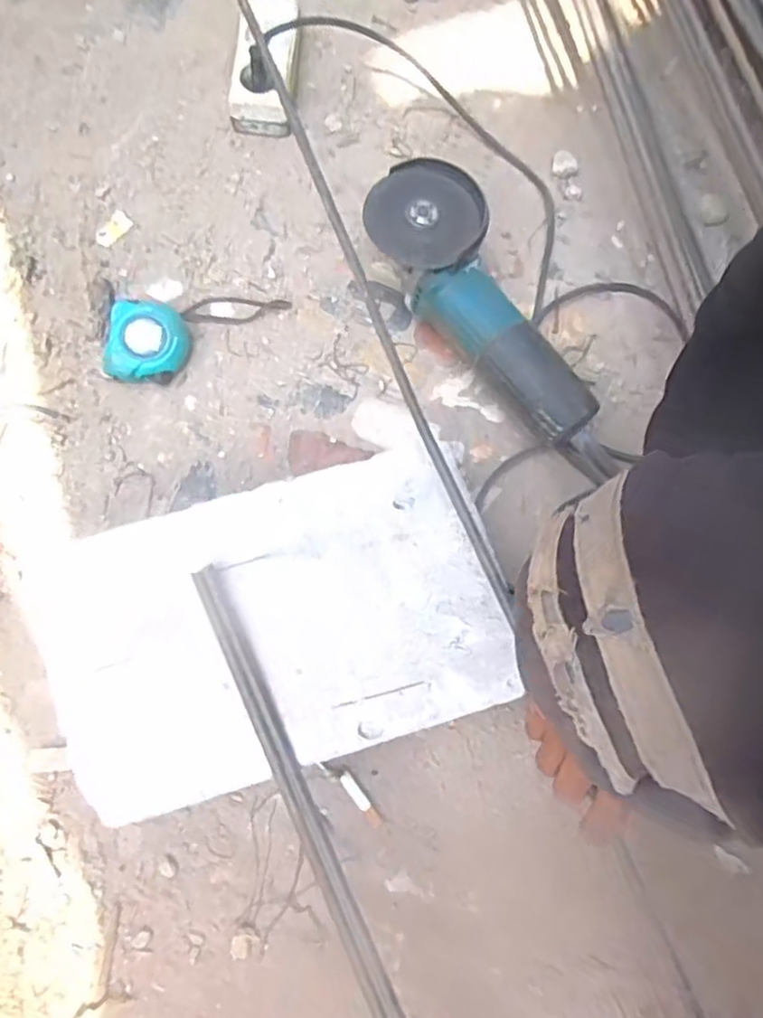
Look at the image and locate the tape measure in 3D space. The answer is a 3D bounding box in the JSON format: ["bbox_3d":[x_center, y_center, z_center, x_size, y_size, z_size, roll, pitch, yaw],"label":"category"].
[{"bbox_3d":[-0.213,-0.153,0.622,0.076,0.040,0.077,-1,76,-1],"label":"tape measure"}]

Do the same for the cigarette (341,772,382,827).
[{"bbox_3d":[-0.016,0.233,0.546,0.010,0.007,0.048,-36,79,-9],"label":"cigarette"}]

